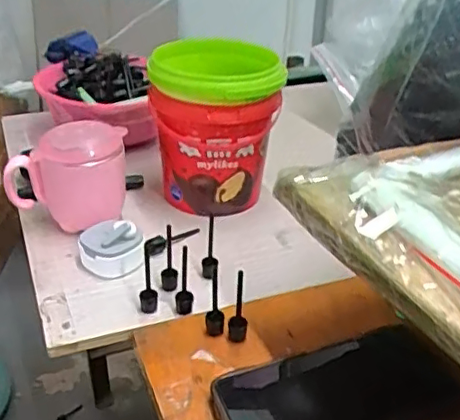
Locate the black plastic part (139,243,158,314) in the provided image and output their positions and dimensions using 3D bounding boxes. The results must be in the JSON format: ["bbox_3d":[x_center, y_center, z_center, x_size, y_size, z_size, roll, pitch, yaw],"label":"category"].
[{"bbox_3d":[-0.067,0.056,0.483,0.015,0.057,0.018,-1,31,-6],"label":"black plastic part"}]

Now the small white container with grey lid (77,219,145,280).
[{"bbox_3d":[-0.107,0.031,0.536,0.056,0.044,0.050,-5,32,-12],"label":"small white container with grey lid"}]

